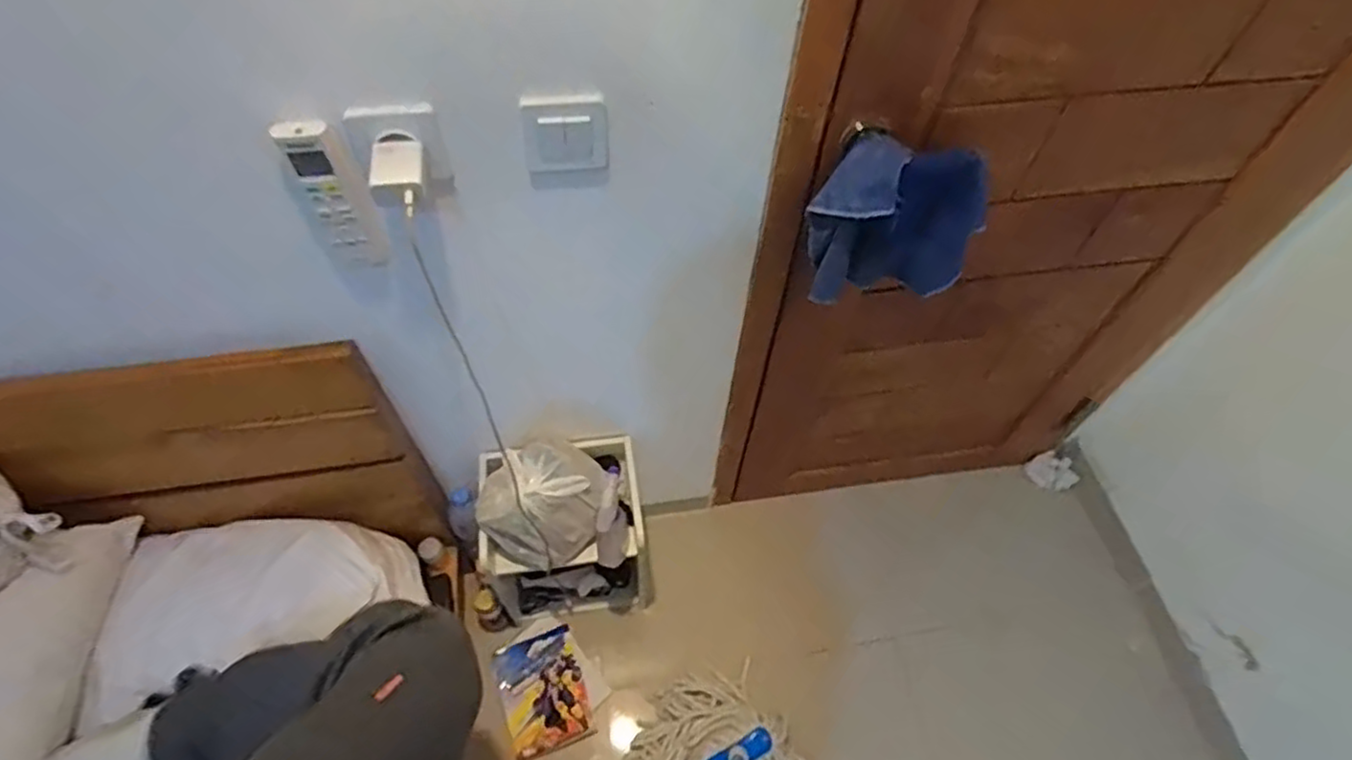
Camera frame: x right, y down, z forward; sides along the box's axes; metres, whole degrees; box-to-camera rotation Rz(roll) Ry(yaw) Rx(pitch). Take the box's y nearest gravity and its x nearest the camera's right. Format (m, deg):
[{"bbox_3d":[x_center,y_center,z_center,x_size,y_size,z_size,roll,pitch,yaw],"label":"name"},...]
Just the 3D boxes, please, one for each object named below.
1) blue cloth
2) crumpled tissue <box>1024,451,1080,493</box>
[{"bbox_3d":[0.251,-0.180,0.782,0.194,0.195,0.060,-8,58,-6],"label":"blue cloth"},{"bbox_3d":[0.887,0.217,1.622,0.082,0.047,0.102,-34,64,-21],"label":"crumpled tissue"}]

